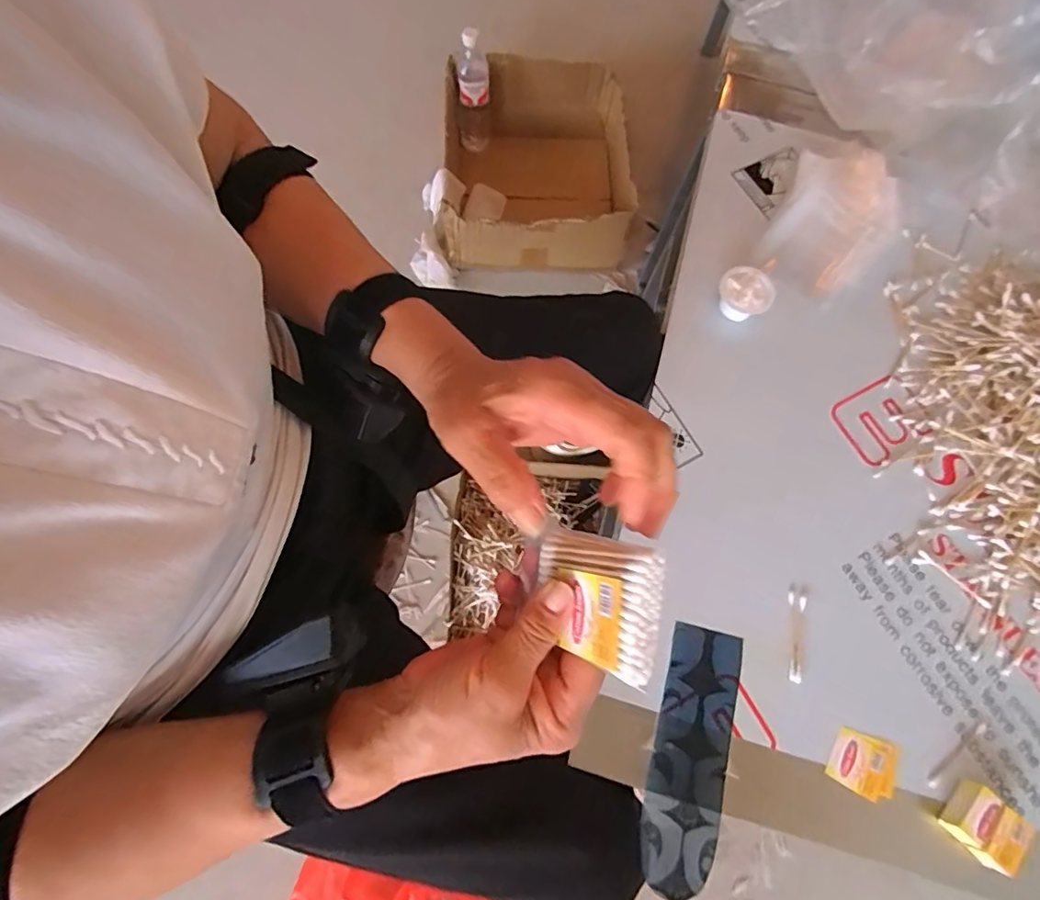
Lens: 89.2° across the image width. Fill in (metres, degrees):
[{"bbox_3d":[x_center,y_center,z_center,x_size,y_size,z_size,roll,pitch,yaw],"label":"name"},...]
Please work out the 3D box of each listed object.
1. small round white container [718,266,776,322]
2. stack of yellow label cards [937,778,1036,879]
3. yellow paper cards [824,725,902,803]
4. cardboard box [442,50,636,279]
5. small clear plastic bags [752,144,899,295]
[{"bbox_3d":[0.232,-0.161,0.544,0.052,0.030,0.051,1,72,-2],"label":"small round white container"},{"bbox_3d":[0.358,0.289,0.405,0.041,0.029,0.046,-41,78,-14],"label":"stack of yellow label cards"},{"bbox_3d":[0.279,0.254,0.427,0.052,0.004,0.046,28,73,7],"label":"yellow paper cards"},{"bbox_3d":[0.032,-0.594,1.102,0.383,0.180,0.435,2,72,-3],"label":"cardboard box"},{"bbox_3d":[0.345,-0.257,0.581,0.115,0.034,0.190,26,73,6],"label":"small clear plastic bags"}]

